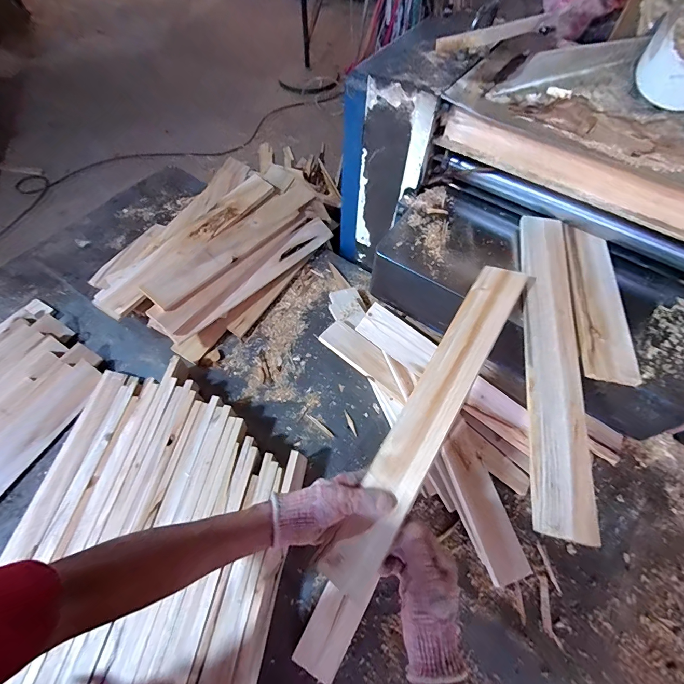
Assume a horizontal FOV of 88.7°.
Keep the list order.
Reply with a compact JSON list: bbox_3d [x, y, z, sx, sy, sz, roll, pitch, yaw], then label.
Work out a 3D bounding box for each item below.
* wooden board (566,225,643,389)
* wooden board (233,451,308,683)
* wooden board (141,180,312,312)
[{"bbox_3d":[0.405,-0.072,0.558,0.078,0.010,0.294,9,60,3],"label":"wooden board"},{"bbox_3d":[-0.119,0.420,0.527,0.014,0.077,0.482,1,60,20],"label":"wooden board"},{"bbox_3d":[-0.239,-0.249,0.829,0.080,0.020,0.493,43,62,-1],"label":"wooden board"}]

